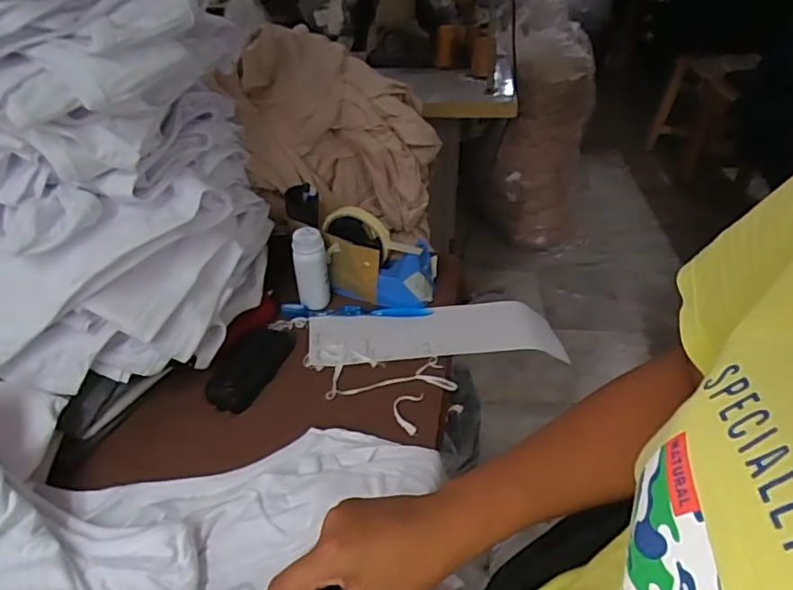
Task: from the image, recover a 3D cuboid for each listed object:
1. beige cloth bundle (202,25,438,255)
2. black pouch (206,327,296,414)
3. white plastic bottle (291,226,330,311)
[{"bbox_3d":[-0.082,-0.224,0.852,0.316,0.291,0.165,-22,45,-22],"label":"beige cloth bundle"},{"bbox_3d":[-0.152,0.072,0.615,0.049,0.027,0.121,19,45,22],"label":"black pouch"},{"bbox_3d":[-0.099,-0.030,0.662,0.038,0.096,0.030,-5,41,-3],"label":"white plastic bottle"}]

